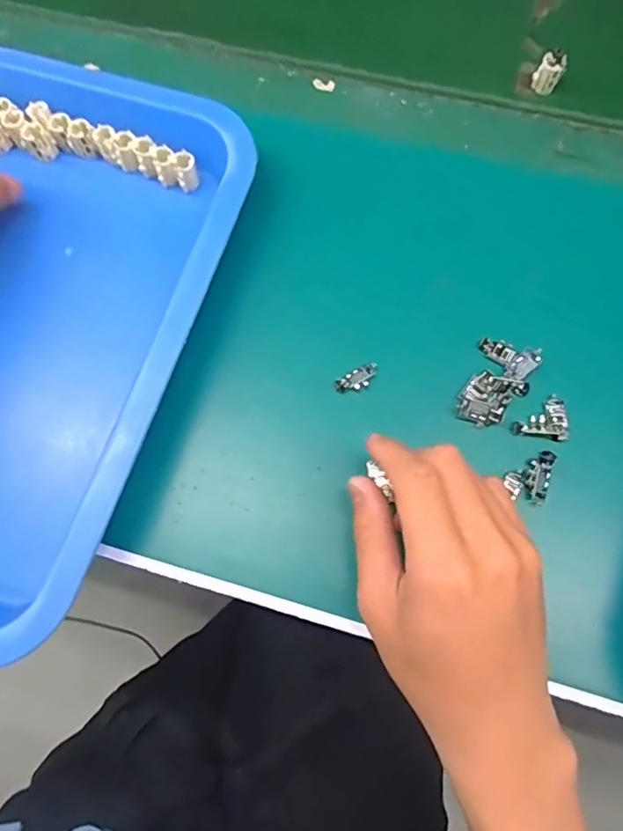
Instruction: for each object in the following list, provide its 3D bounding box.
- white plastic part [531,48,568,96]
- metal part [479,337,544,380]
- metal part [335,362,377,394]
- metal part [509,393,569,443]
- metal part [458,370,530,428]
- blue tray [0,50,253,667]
[{"bbox_3d":[0.160,-0.231,0.380,0.016,0.025,0.015,41,78,12],"label":"white plastic part"},{"bbox_3d":[0.114,-0.034,0.326,0.034,0.009,0.019,28,76,10],"label":"metal part"},{"bbox_3d":[0.027,-0.022,0.329,0.026,0.004,0.013,-21,74,-5],"label":"metal part"},{"bbox_3d":[0.129,0.000,0.317,0.030,0.004,0.027,10,73,4],"label":"metal part"},{"bbox_3d":[0.102,-0.010,0.319,0.029,0.004,0.036,34,77,11],"label":"metal part"},{"bbox_3d":[-0.283,-0.087,0.339,0.446,0.043,0.341,18,74,7],"label":"blue tray"}]

